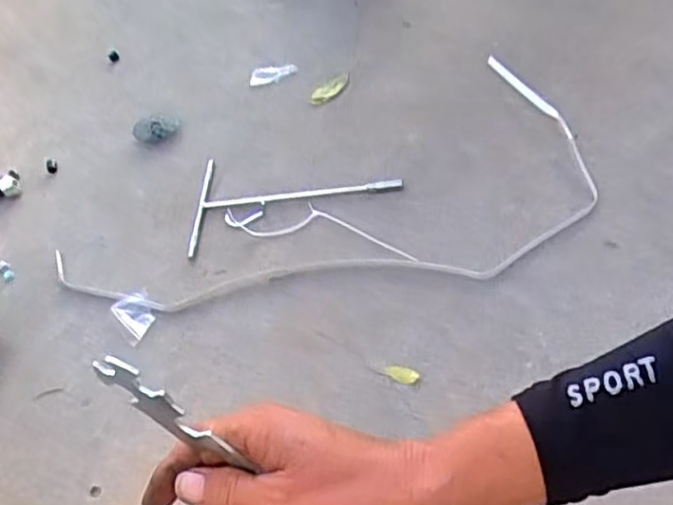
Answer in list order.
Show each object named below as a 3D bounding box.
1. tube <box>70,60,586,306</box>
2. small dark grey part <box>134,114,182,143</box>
[{"bbox_3d":[-0.015,-0.024,0.865,0.681,0.035,0.283,-24,63,-2],"label":"tube"},{"bbox_3d":[-0.268,-0.186,1.018,0.068,0.024,0.043,-24,49,-5],"label":"small dark grey part"}]

